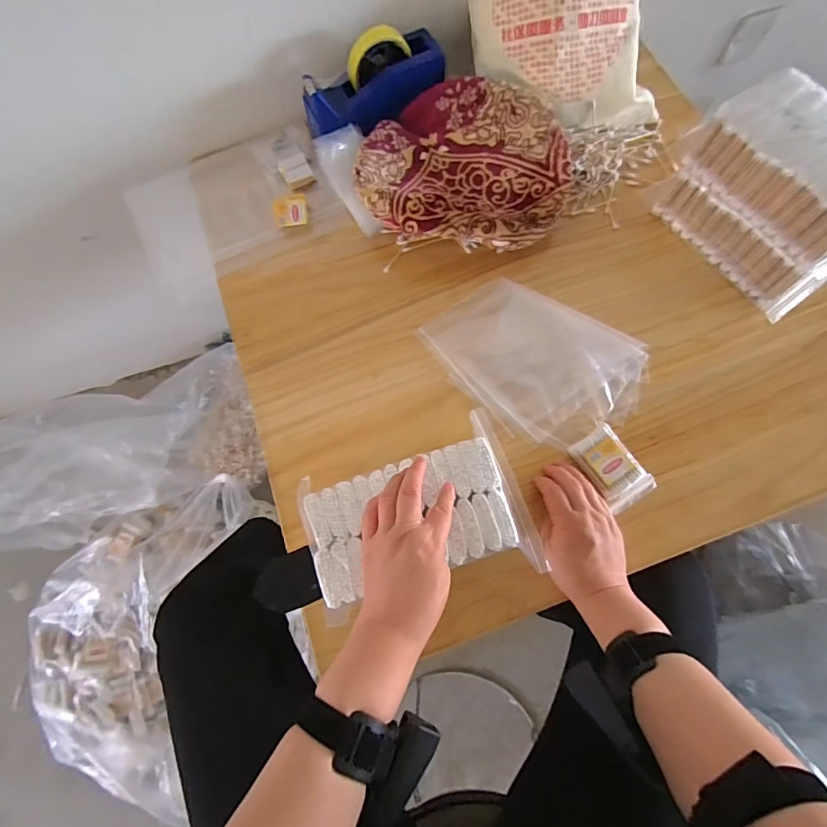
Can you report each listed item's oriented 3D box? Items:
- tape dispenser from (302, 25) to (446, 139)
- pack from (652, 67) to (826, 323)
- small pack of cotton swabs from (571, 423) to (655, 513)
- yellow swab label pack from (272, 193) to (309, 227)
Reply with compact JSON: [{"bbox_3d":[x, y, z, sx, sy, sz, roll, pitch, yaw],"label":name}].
[{"bbox_3d":[-0.061,-0.466,0.631,0.202,0.068,0.093,-27,116,4],"label":"tape dispenser"},{"bbox_3d":[0.442,-0.256,0.543,0.117,0.169,0.221,-27,73,-7],"label":"pack"},{"bbox_3d":[0.230,0.061,0.511,0.060,0.017,0.088,-29,73,-8],"label":"small pack of cotton swabs"},{"bbox_3d":[-0.179,-0.297,0.647,0.048,0.011,0.050,-10,71,-2],"label":"yellow swab label pack"}]

